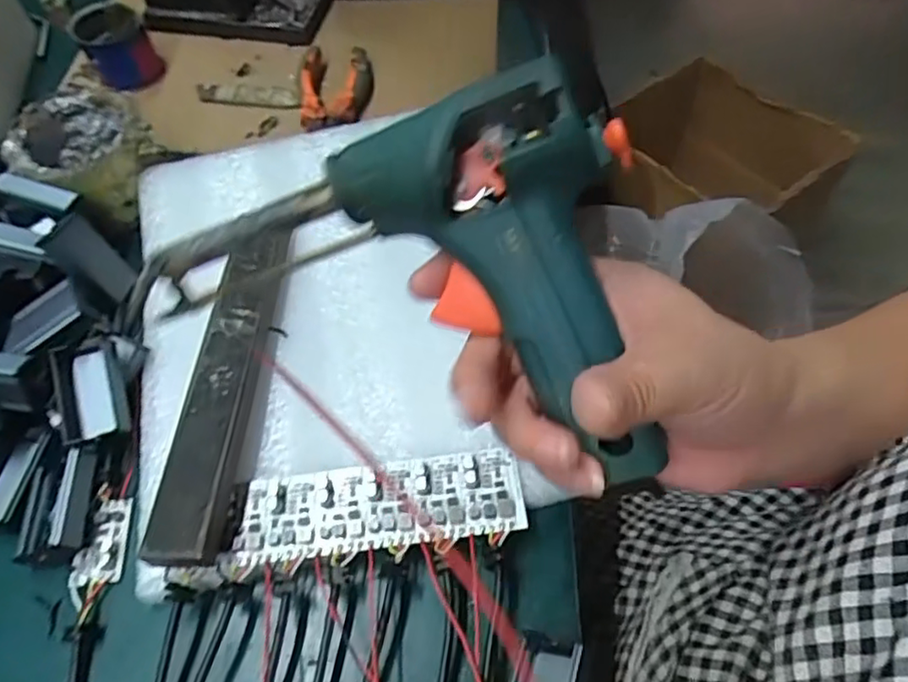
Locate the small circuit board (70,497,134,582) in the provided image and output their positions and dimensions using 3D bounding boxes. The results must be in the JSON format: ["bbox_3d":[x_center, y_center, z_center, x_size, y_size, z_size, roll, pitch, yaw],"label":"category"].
[{"bbox_3d":[-0.171,0.097,0.311,0.022,0.010,0.040,1,55,1],"label":"small circuit board"}]

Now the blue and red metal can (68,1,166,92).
[{"bbox_3d":[-0.253,-0.222,0.478,0.049,0.043,0.048,-26,60,-15],"label":"blue and red metal can"}]

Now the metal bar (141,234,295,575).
[{"bbox_3d":[-0.117,0.017,0.330,0.033,0.028,0.193,-1,55,0],"label":"metal bar"}]

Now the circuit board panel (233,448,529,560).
[{"bbox_3d":[-0.034,0.077,0.302,0.131,0.006,0.040,-5,55,-3],"label":"circuit board panel"}]

